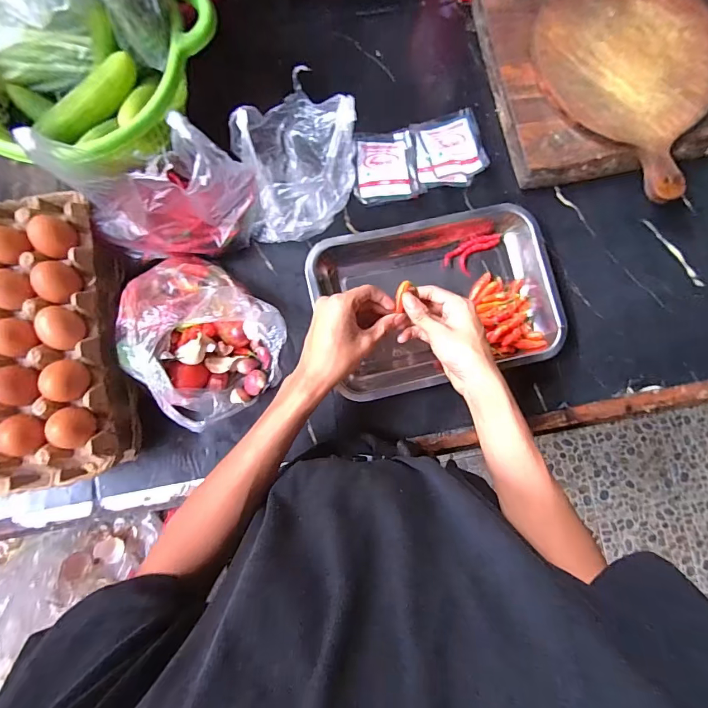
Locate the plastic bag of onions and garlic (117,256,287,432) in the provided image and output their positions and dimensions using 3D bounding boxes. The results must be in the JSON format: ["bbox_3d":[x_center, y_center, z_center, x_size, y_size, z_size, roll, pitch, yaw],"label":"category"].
[{"bbox_3d":[-0.175,-0.020,0.467,0.180,0.105,0.152,44,83,1],"label":"plastic bag of onions and garlic"}]

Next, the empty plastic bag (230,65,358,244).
[{"bbox_3d":[-0.065,-0.217,0.475,0.125,0.139,0.145,-10,85,-5],"label":"empty plastic bag"}]

